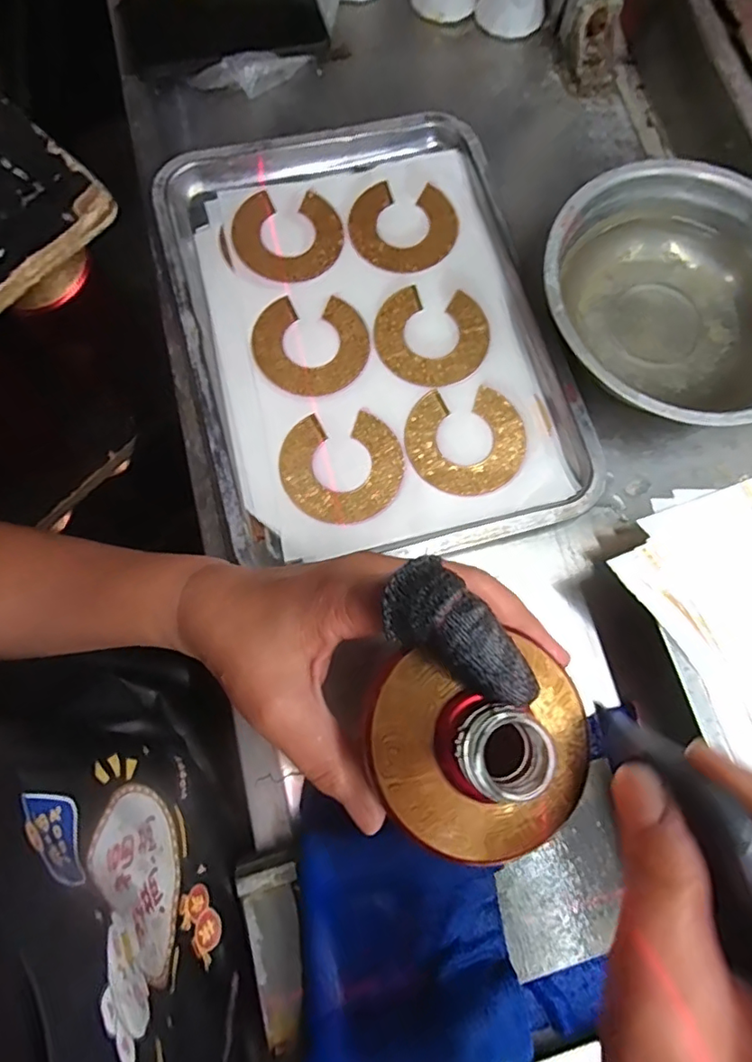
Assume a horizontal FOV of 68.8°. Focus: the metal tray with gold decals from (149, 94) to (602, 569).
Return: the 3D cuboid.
[{"bbox_3d":[-0.006,-0.145,0.403,0.253,0.030,0.341,-16,78,-5],"label":"metal tray with gold decals"}]

